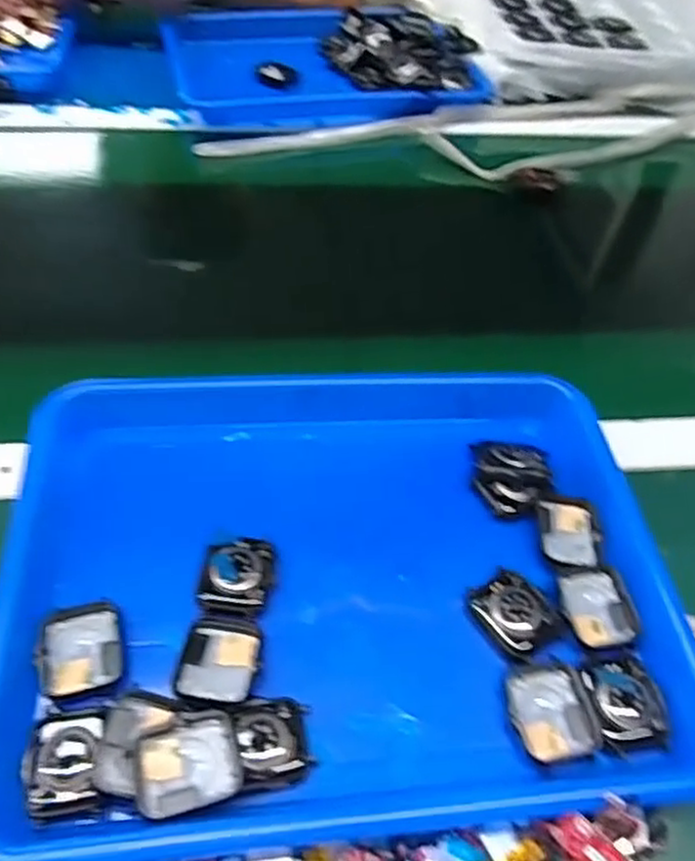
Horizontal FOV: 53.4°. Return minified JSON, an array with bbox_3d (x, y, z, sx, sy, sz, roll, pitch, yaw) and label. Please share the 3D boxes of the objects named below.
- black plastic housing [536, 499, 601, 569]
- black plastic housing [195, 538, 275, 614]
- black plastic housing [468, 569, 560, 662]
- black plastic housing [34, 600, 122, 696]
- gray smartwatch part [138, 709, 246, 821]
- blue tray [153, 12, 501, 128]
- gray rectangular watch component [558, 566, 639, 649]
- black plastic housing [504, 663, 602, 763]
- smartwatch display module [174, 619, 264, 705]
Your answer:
[{"bbox_3d":[0.124,0.056,0.386,0.035,0.008,0.046,5,50,-1],"label":"black plastic housing"},{"bbox_3d":[-0.055,0.073,0.349,0.035,0.012,0.038,4,50,-2],"label":"black plastic housing"},{"bbox_3d":[0.083,0.092,0.348,0.035,0.007,0.040,-26,57,-24],"label":"black plastic housing"},{"bbox_3d":[-0.124,0.102,0.324,0.035,0.008,0.042,-8,51,-12],"label":"black plastic housing"},{"bbox_3d":[-0.067,0.140,0.290,0.041,0.010,0.035,-11,52,-14],"label":"gray smartwatch part"},{"bbox_3d":[-0.027,-0.401,0.773,0.328,0.047,0.235,-6,51,-11],"label":"blue tray"},{"bbox_3d":[0.129,0.092,0.357,0.036,0.009,0.042,-5,50,-9],"label":"gray rectangular watch component"},{"bbox_3d":[0.095,0.131,0.322,0.039,0.007,0.042,-4,50,-9],"label":"black plastic housing"},{"bbox_3d":[-0.059,0.107,0.322,0.036,0.005,0.039,6,50,0],"label":"smartwatch display module"}]

